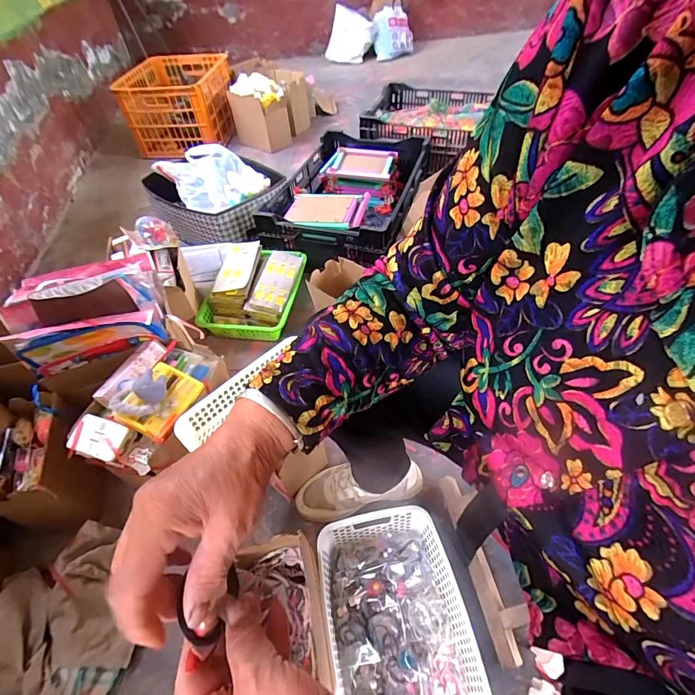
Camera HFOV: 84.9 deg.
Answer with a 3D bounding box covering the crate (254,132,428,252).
[{"bbox_3d":[0.011,-0.508,1.272,0.403,0.178,0.598,11,51,15],"label":"crate"}]

